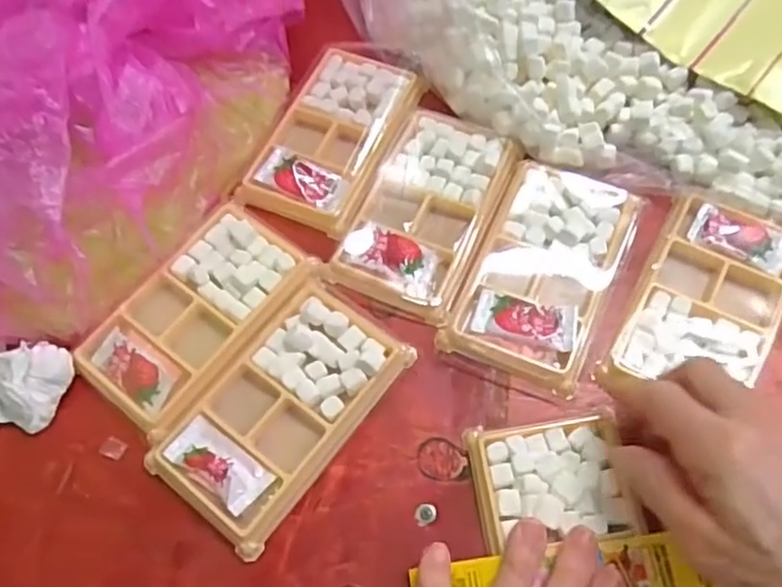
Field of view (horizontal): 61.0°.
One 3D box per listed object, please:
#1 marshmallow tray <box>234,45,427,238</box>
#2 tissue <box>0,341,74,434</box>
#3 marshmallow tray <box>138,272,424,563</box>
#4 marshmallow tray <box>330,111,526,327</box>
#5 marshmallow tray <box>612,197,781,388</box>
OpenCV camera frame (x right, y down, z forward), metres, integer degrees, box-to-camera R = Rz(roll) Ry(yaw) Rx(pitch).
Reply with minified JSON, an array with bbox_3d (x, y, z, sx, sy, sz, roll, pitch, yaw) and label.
[{"bbox_3d":[-0.037,-0.110,0.446,0.080,0.015,0.144,20,68,12],"label":"marshmallow tray"},{"bbox_3d":[-0.218,0.050,0.369,0.071,0.021,0.045,1,66,4],"label":"tissue"},{"bbox_3d":[-0.059,0.060,0.362,0.080,0.012,0.137,34,72,17],"label":"marshmallow tray"},{"bbox_3d":[0.022,-0.053,0.413,0.079,0.015,0.137,22,69,13],"label":"marshmallow tray"},{"bbox_3d":[0.185,0.000,0.375,0.078,0.018,0.127,24,69,13],"label":"marshmallow tray"}]

